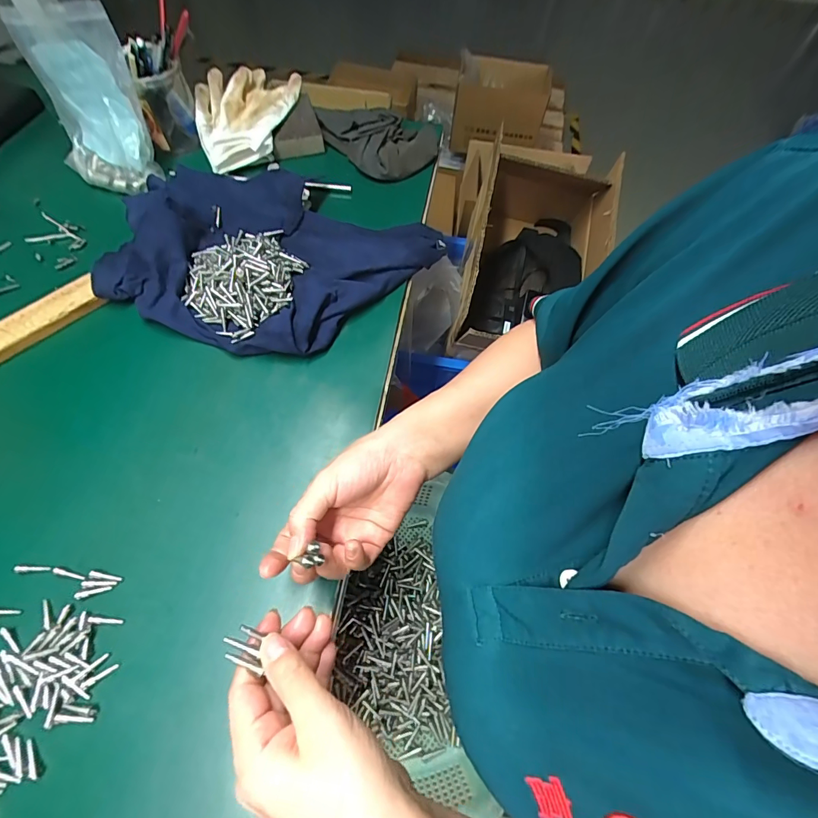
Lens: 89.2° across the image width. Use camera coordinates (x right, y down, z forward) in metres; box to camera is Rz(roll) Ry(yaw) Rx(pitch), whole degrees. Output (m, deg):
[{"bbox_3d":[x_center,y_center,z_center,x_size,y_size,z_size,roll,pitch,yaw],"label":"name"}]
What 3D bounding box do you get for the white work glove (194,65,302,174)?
[{"bbox_3d":[-0.214,-0.402,0.562,0.140,0.042,0.169,-13,64,-9],"label":"white work glove"}]

